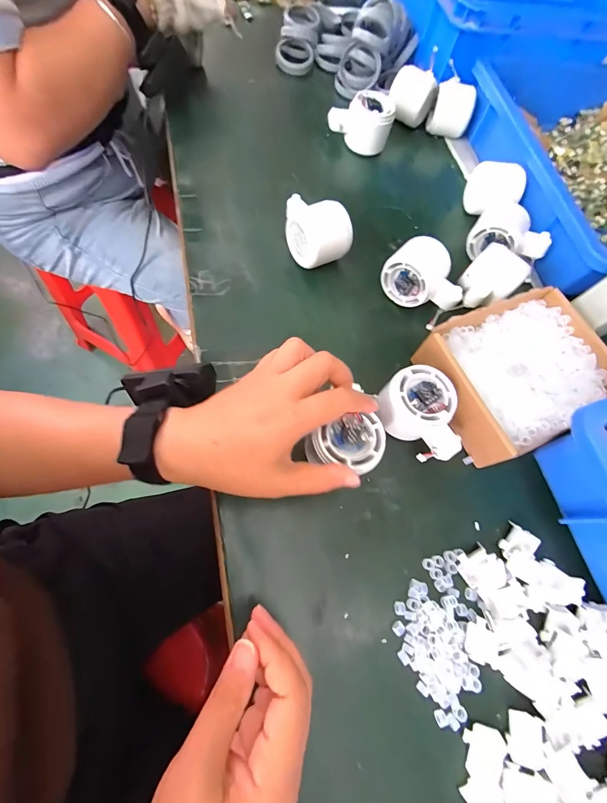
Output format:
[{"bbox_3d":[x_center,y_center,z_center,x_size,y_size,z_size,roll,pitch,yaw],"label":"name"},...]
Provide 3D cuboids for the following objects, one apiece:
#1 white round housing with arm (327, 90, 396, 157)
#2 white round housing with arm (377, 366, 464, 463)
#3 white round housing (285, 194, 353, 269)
[{"bbox_3d":[0.079,-0.381,0.469,0.081,0.053,0.052,-15,73,-15],"label":"white round housing with arm"},{"bbox_3d":[0.103,0.014,0.305,0.063,0.045,0.079,-10,68,-9],"label":"white round housing with arm"},{"bbox_3d":[0.013,-0.187,0.376,0.064,0.063,0.062,2,67,-4],"label":"white round housing"}]

